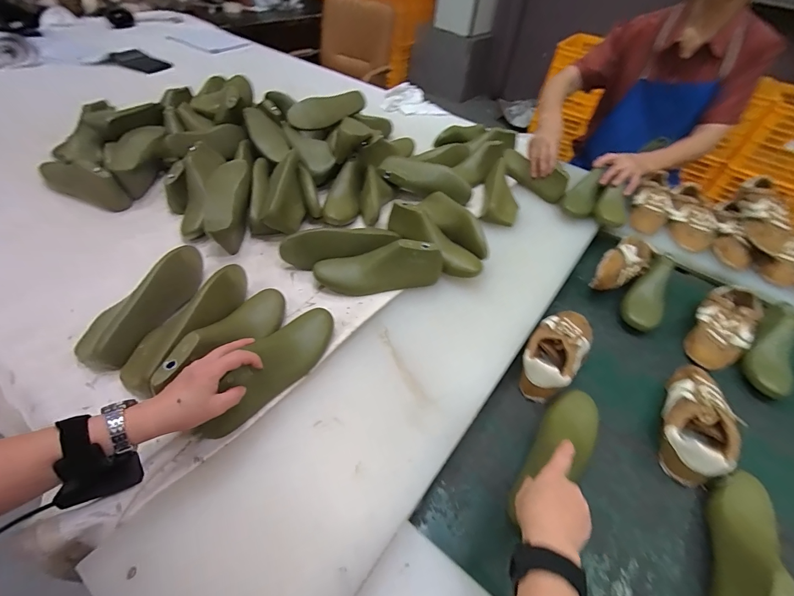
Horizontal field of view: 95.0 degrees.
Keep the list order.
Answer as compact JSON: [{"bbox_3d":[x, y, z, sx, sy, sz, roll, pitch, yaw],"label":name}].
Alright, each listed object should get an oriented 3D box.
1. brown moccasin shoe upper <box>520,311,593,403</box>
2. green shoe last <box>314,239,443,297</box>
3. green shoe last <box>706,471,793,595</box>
[{"bbox_3d":[0.284,0.082,0.634,0.088,0.067,0.220,35,53,24],"label":"brown moccasin shoe upper"},{"bbox_3d":[-0.032,-0.052,0.655,0.229,0.080,0.064,2,47,-3],"label":"green shoe last"},{"bbox_3d":[0.427,0.314,0.444,0.075,0.081,0.230,28,50,19],"label":"green shoe last"}]

